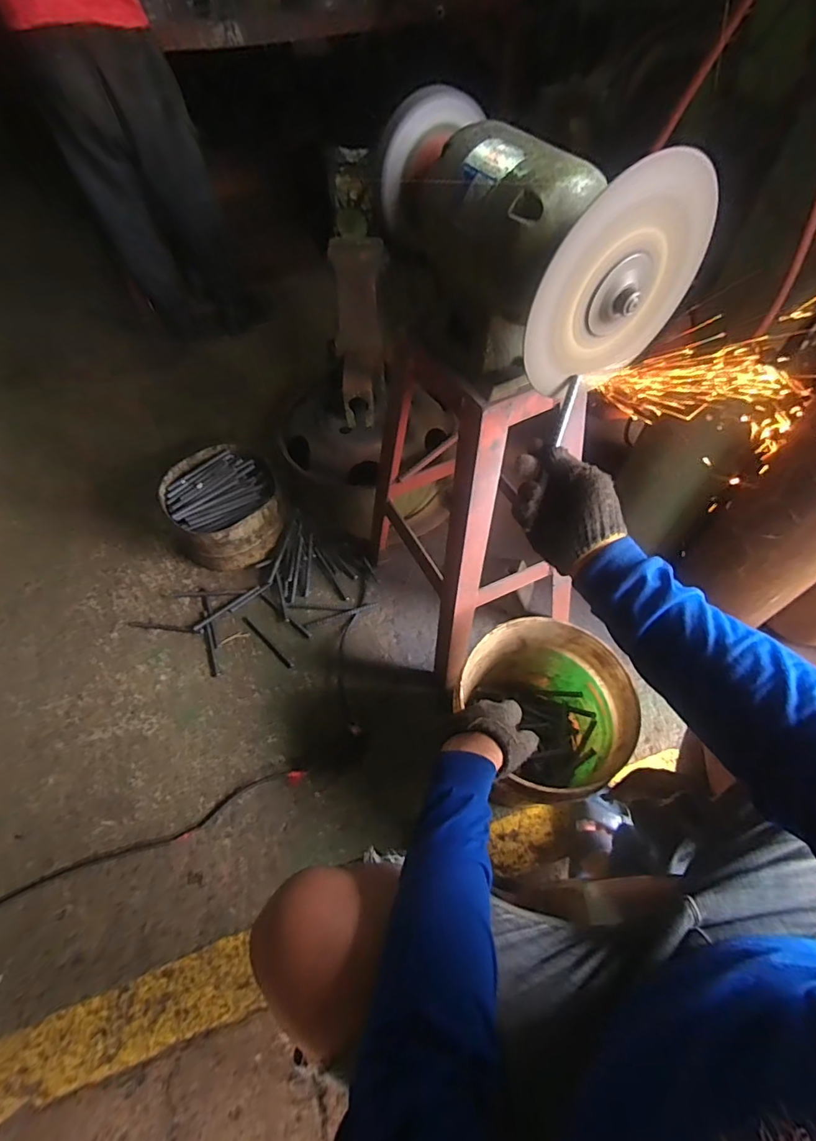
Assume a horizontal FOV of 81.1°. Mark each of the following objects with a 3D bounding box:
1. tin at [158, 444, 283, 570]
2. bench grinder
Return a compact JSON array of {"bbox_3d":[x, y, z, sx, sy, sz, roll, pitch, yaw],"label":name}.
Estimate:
[{"bbox_3d":[-0.482,-0.159,1.278,0.270,0.186,0.294,-36,63,-21],"label":"tin"},{"bbox_3d":[0.138,-0.393,0.577,0.217,0.227,0.371,-21,59,-13],"label":"bench grinder"}]

